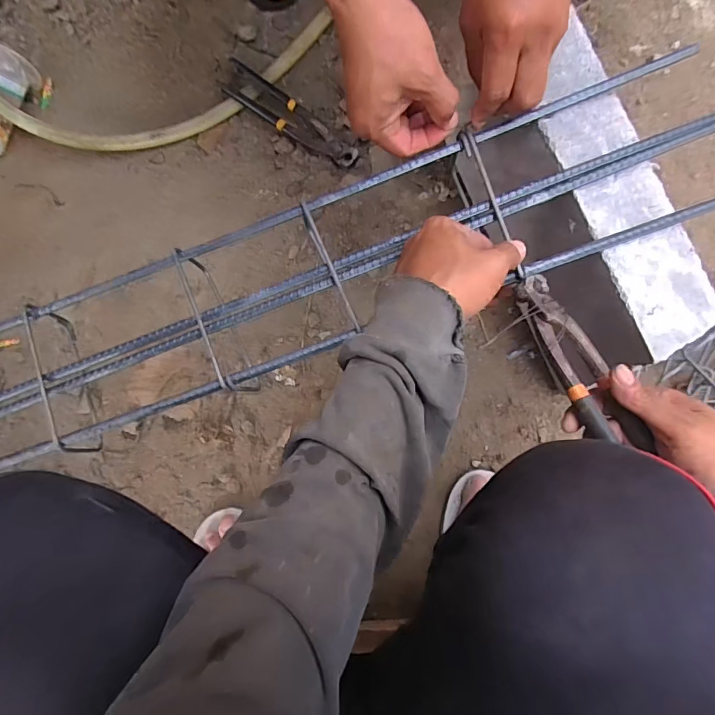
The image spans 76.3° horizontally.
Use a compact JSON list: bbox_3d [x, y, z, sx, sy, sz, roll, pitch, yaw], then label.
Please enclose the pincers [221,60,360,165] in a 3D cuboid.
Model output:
[{"bbox_3d":[-0.092,-0.331,0.634,0.216,0.029,0.045,37,90,6],"label":"pincers"}]

